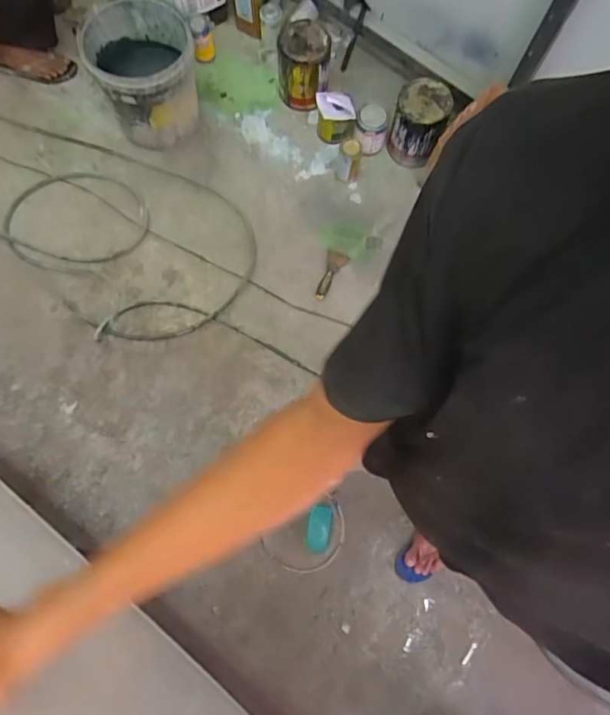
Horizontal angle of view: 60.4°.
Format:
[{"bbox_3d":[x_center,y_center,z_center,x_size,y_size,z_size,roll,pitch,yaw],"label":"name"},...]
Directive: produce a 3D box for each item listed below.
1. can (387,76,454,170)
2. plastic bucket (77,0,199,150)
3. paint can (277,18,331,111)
[{"bbox_3d":[0.360,-0.750,1.651,0.157,0.197,0.186,22,75,4],"label":"can"},{"bbox_3d":[-0.484,-0.847,1.623,0.316,0.317,0.298,-15,76,-5],"label":"plastic bucket"},{"bbox_3d":[-0.006,-0.940,1.693,0.156,0.248,0.147,0,75,-1],"label":"paint can"}]

